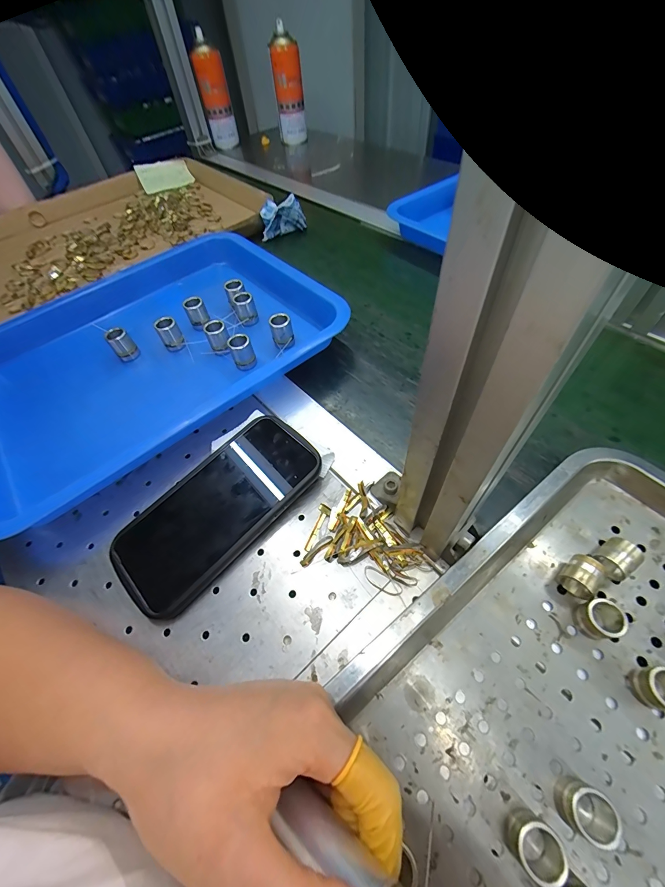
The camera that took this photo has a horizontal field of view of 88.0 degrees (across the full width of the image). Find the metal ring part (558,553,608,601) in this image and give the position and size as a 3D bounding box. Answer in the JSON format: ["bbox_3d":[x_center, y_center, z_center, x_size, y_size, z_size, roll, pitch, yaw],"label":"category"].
[{"bbox_3d":[0.159,0.086,0.222,0.025,0.016,0.020,-35,60,-19],"label":"metal ring part"}]

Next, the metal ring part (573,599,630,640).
[{"bbox_3d":[0.159,0.105,0.206,0.017,0.023,0.020,-19,56,-9],"label":"metal ring part"}]

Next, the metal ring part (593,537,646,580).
[{"bbox_3d":[0.186,0.075,0.226,0.023,0.016,0.020,-32,59,-17],"label":"metal ring part"}]

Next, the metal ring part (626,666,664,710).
[{"bbox_3d":[0.178,0.132,0.185,0.023,0.023,0.018,5,56,8],"label":"metal ring part"}]

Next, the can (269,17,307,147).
[{"bbox_3d":[-0.093,-0.763,0.743,0.060,0.168,0.062,-6,55,0],"label":"can"}]

